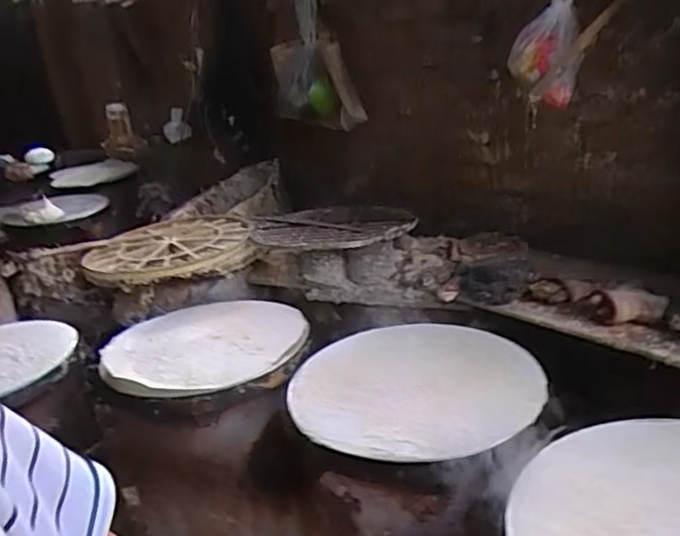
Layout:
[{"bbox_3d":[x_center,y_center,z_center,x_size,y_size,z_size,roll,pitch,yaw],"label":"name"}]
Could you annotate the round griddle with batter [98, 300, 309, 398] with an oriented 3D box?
[{"bbox_3d":[-0.248,0.131,1.153,0.361,0.016,0.372,-12,22,-14],"label":"round griddle with batter"}]

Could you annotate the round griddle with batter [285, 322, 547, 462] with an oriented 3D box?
[{"bbox_3d":[0.109,0.171,0.942,0.372,0.020,0.371,-6,21,2],"label":"round griddle with batter"}]

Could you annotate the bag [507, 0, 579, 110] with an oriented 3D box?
[{"bbox_3d":[0.391,-0.460,1.160,0.134,0.305,0.141,1,22,18],"label":"bag"}]

